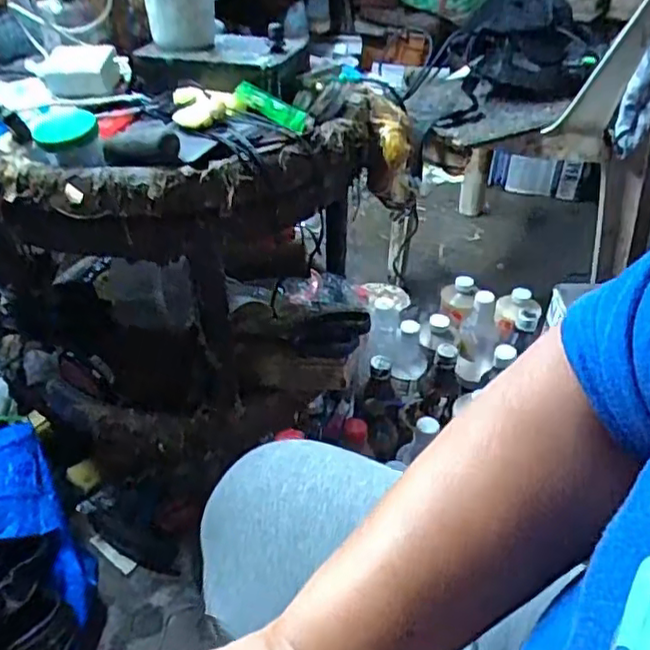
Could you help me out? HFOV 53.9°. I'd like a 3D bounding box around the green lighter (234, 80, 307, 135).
[{"bbox_3d":[-0.051,-0.204,0.601,0.073,0.017,0.023,28,42,-3],"label":"green lighter"}]

